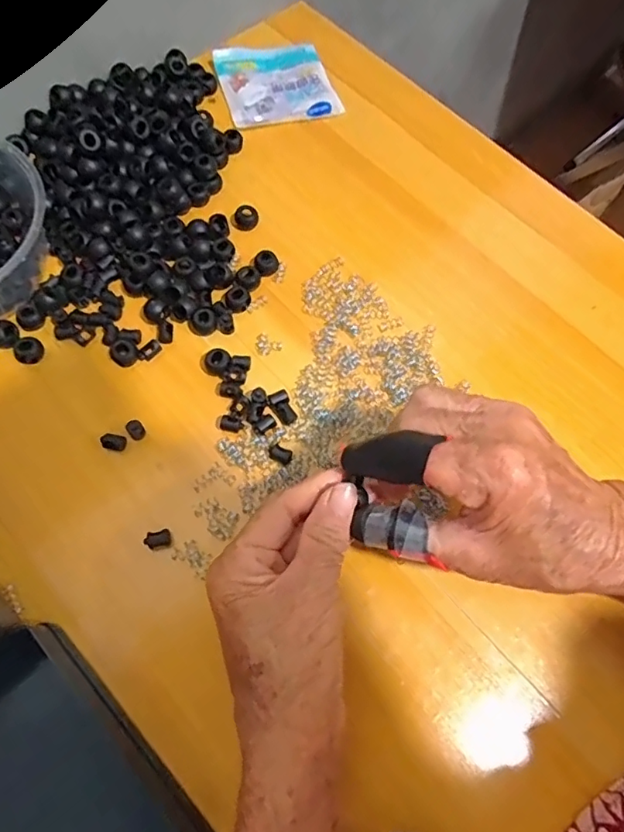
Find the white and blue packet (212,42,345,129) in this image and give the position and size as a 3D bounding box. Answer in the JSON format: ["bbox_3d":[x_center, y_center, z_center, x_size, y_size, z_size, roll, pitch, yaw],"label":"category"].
[{"bbox_3d":[-0.031,-0.287,0.461,0.091,0.004,0.096,-16,70,-8],"label":"white and blue packet"}]

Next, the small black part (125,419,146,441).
[{"bbox_3d":[-0.111,0.009,0.338,0.009,0.010,0.012,-37,74,-15],"label":"small black part"}]

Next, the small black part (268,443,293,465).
[{"bbox_3d":[-0.020,0.023,0.334,0.016,0.004,0.010,27,70,9],"label":"small black part"}]

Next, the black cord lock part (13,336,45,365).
[{"bbox_3d":[-0.188,-0.043,0.355,0.015,0.010,0.018,35,71,11],"label":"black cord lock part"}]

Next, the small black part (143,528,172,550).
[{"bbox_3d":[-0.090,0.072,0.312,0.015,0.004,0.010,-13,69,-7],"label":"small black part"}]

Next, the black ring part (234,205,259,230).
[{"bbox_3d":[-0.050,-0.150,0.404,0.016,0.008,0.016,1,68,-2],"label":"black ring part"}]

